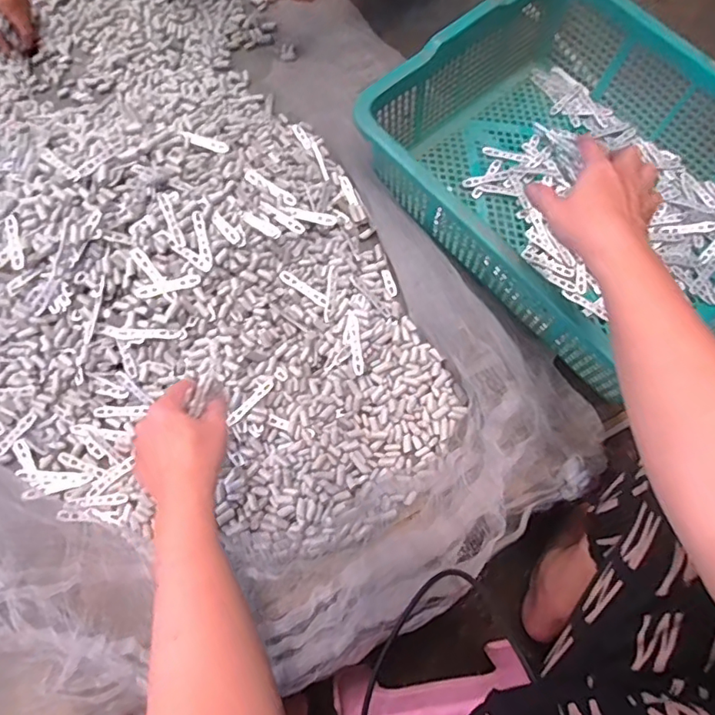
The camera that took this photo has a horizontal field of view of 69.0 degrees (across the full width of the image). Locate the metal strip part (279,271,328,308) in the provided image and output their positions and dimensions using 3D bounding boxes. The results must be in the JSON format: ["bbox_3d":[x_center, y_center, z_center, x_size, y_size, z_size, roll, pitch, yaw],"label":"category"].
[{"bbox_3d":[-0.062,-0.079,0.603,0.063,0.004,0.013,34,75,-5],"label":"metal strip part"}]

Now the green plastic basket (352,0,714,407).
[{"bbox_3d":[0.281,-0.212,0.631,0.381,0.134,0.472,-38,76,-11],"label":"green plastic basket"}]

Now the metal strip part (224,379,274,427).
[{"bbox_3d":[-0.115,0.048,0.568,0.011,0.006,0.063,38,64,12],"label":"metal strip part"}]

